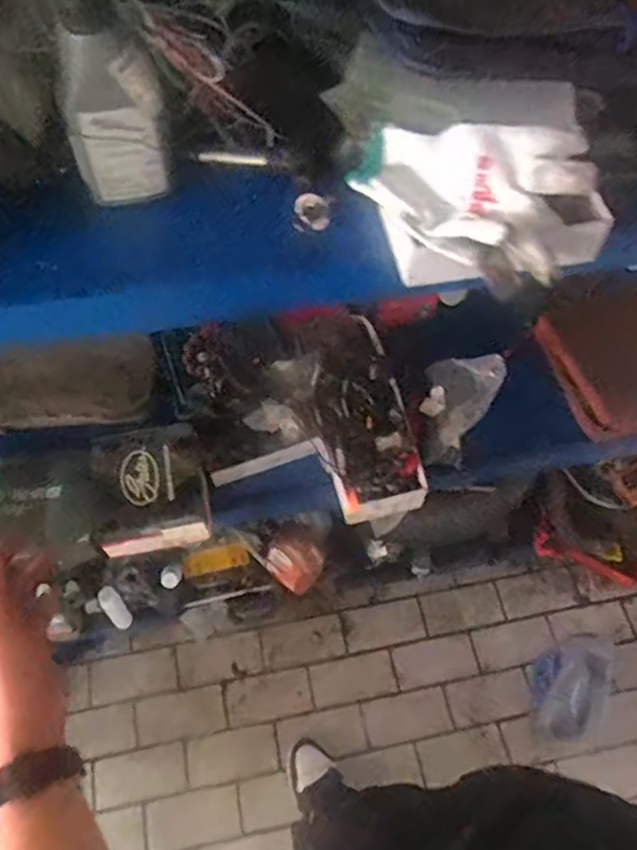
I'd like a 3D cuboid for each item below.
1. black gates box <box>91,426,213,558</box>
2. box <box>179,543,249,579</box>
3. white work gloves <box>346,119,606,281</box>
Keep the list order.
[{"bbox_3d":[-0.253,0.089,0.983,0.170,0.057,0.186,-11,63,-8],"label":"black gates box"},{"bbox_3d":[-0.224,0.294,1.459,0.141,0.022,0.053,-13,95,-8],"label":"box"},{"bbox_3d":[0.141,-0.180,0.565,0.219,0.073,0.126,3,61,-1],"label":"white work gloves"}]

